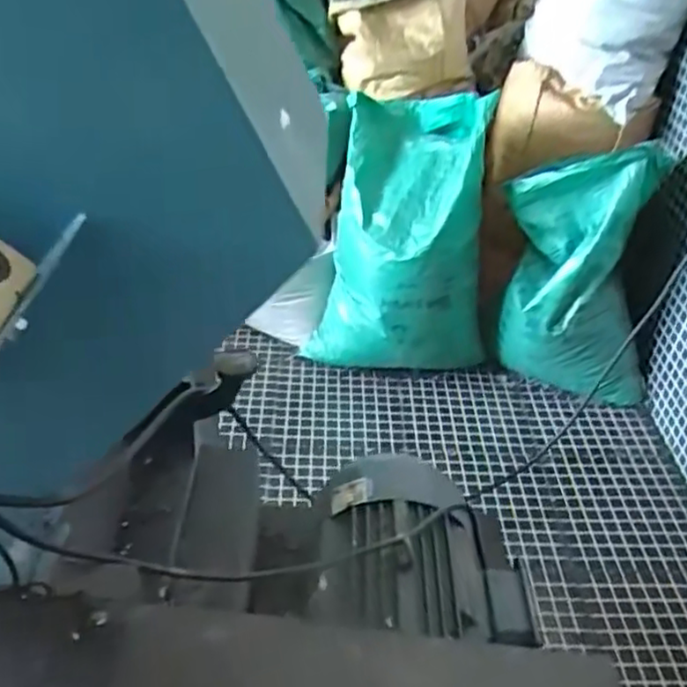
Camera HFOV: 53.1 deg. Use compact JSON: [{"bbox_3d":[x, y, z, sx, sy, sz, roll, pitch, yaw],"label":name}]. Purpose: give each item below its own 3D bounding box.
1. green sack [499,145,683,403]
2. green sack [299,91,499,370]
[{"bbox_3d":[0.529,-0.135,1.522,0.377,0.572,0.162,16,38,14],"label":"green sack"},{"bbox_3d":[0.175,-0.254,1.648,0.402,0.552,0.382,14,38,12],"label":"green sack"}]

